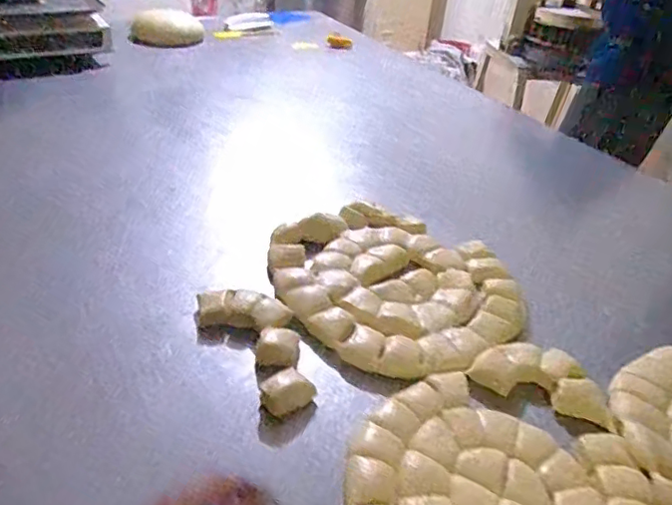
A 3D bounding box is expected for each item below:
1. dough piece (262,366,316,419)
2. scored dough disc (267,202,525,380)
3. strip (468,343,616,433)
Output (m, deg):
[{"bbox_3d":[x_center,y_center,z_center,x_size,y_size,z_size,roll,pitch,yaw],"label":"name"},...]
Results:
[{"bbox_3d":[-0.047,0.136,0.558,0.051,0.019,0.034,-23,45,-34],"label":"dough piece"},{"bbox_3d":[0.068,0.030,0.710,0.266,0.019,0.306,-25,47,-36],"label":"scored dough disc"},{"bbox_3d":[0.218,0.127,0.592,0.140,0.023,0.072,17,37,13],"label":"strip"}]

